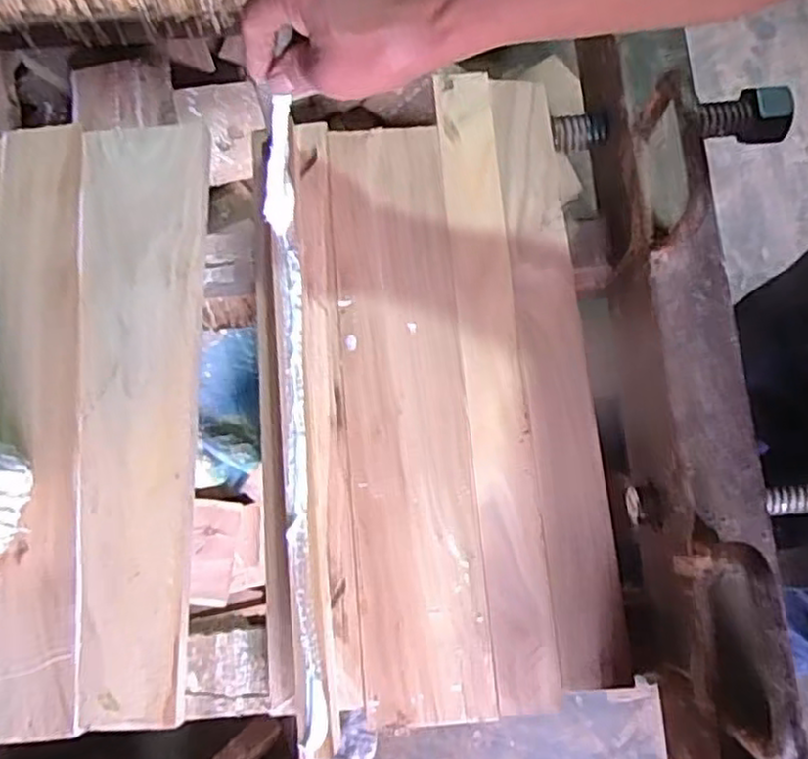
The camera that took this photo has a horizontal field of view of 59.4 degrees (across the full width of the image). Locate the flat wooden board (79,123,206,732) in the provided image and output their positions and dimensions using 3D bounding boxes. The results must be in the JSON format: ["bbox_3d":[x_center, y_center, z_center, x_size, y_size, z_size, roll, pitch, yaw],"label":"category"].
[{"bbox_3d":[-0.201,0.013,0.528,0.088,0.022,0.446,-2,76,-1],"label":"flat wooden board"}]

